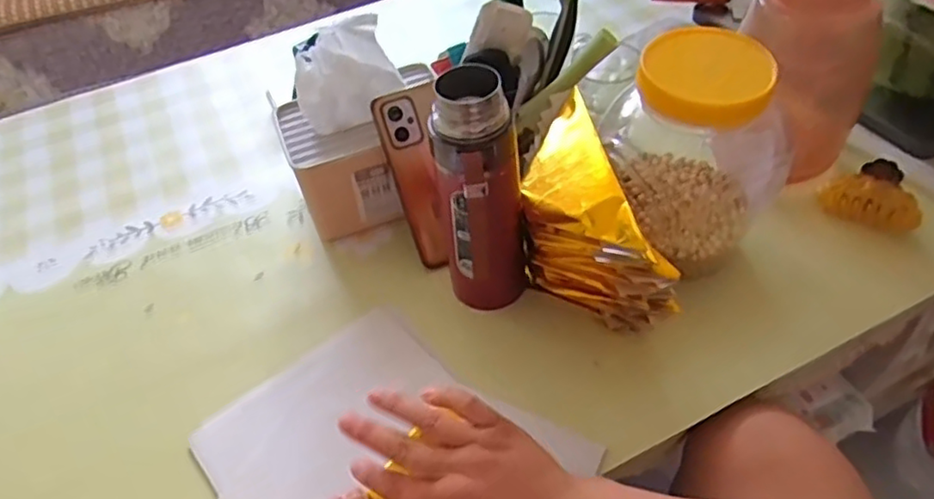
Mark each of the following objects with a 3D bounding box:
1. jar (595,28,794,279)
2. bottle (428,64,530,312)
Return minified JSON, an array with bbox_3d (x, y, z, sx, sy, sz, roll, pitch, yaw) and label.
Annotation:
[{"bbox_3d":[0.188,-0.093,0.540,0.116,0.165,0.125,-3,48,4],"label":"jar"},{"bbox_3d":[0.012,-0.029,0.520,0.059,0.227,0.064,-3,48,4],"label":"bottle"}]

